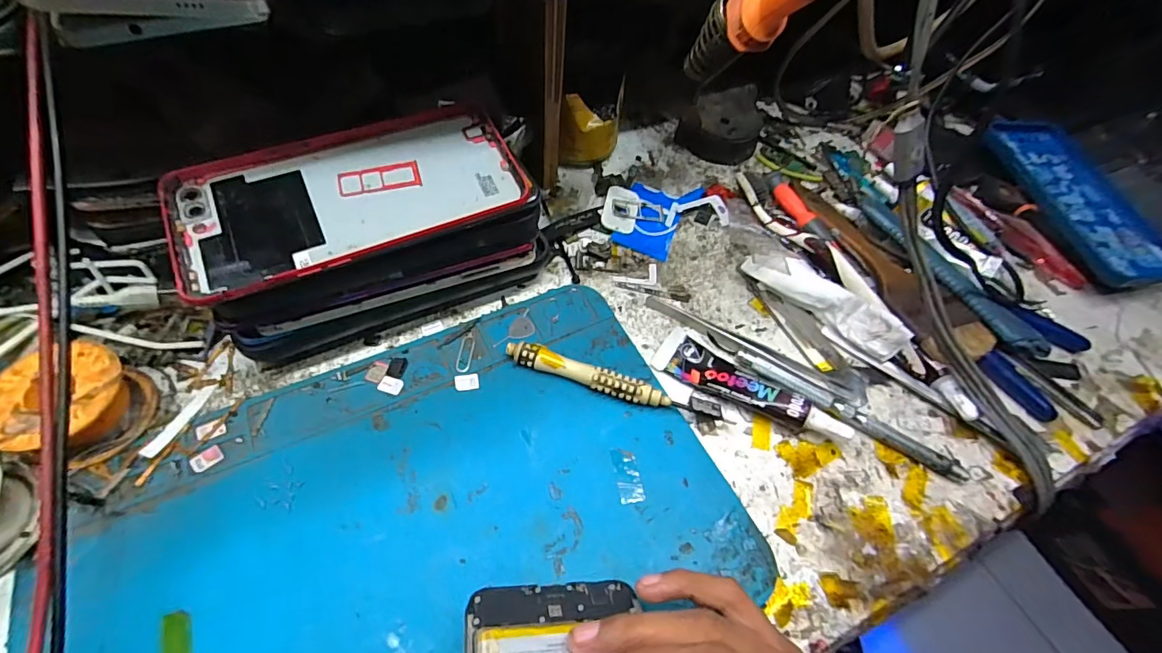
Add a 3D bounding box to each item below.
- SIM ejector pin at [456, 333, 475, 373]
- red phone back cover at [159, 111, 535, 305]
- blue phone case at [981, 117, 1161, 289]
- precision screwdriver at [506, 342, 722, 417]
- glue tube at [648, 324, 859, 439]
[{"bbox_3d":[-0.066,0.015,0.284,0.009,0.004,0.026,5,58,-2],"label":"SIM ejector pin"},{"bbox_3d":[-0.107,-0.063,0.237,0.154,0.012,0.076,-21,61,-18],"label":"red phone back cover"},{"bbox_3d":[0.377,-0.105,0.380,0.097,0.013,0.168,-5,60,-15],"label":"blue phone case"},{"bbox_3d":[0.017,0.031,0.273,0.120,0.012,0.015,15,57,5],"label":"precision screwdriver"},{"bbox_3d":[0.096,0.031,0.279,0.106,0.018,0.030,26,58,12],"label":"glue tube"}]

